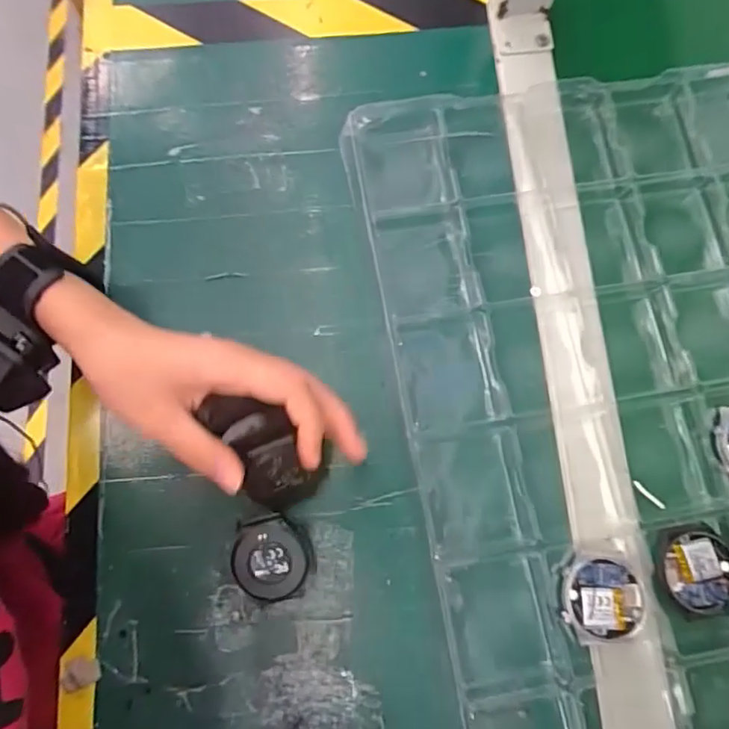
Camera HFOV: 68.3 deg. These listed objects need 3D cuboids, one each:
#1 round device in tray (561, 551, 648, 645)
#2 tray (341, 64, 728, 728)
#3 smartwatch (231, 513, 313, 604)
[{"bbox_3d":[0.135,0.133,0.305,0.045,0.010,0.046,0,77,0],"label":"round device in tray"},{"bbox_3d":[0.173,0.021,0.329,0.297,0.023,0.435,-10,77,-2],"label":"tray"},{"bbox_3d":[-0.053,0.111,0.308,0.045,0.021,0.046,-12,77,-3],"label":"smartwatch"}]

